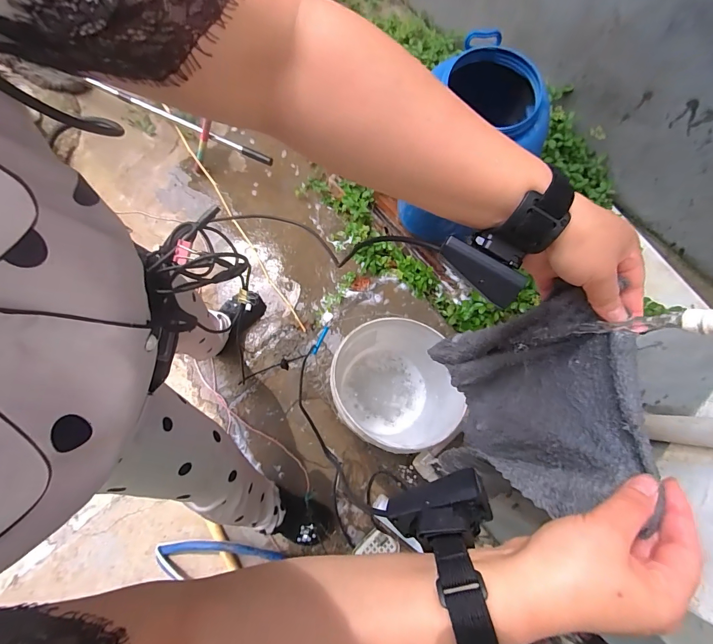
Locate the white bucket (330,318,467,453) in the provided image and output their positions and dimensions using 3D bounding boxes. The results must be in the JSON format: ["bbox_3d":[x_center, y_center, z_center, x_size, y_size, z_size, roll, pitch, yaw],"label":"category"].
[{"bbox_3d":[0.115,0.163,1.000,0.366,0.343,0.333,-21,79,-7],"label":"white bucket"}]

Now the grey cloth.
[{"bbox_3d":[0.176,0.086,0.416,0.081,0.289,0.176,-3,75,-2],"label":"grey cloth"}]

